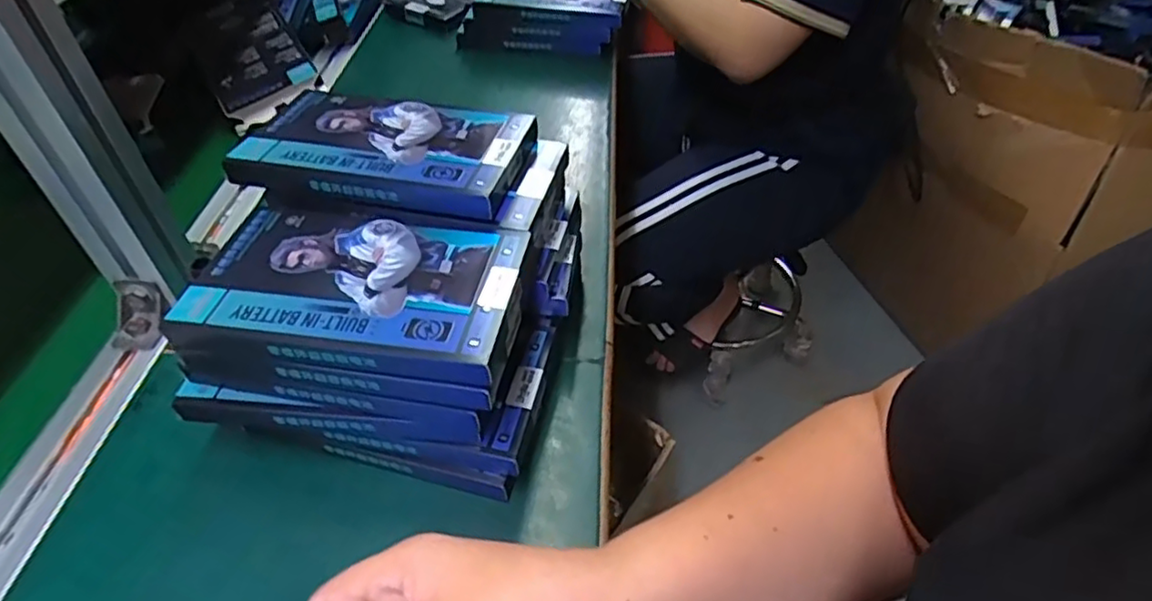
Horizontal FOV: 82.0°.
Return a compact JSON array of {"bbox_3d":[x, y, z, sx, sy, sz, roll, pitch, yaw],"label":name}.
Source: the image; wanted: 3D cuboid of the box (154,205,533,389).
[{"bbox_3d":[-0.109,-0.009,0.350,0.167,0.020,0.103,6,46,8],"label":"box"}]

